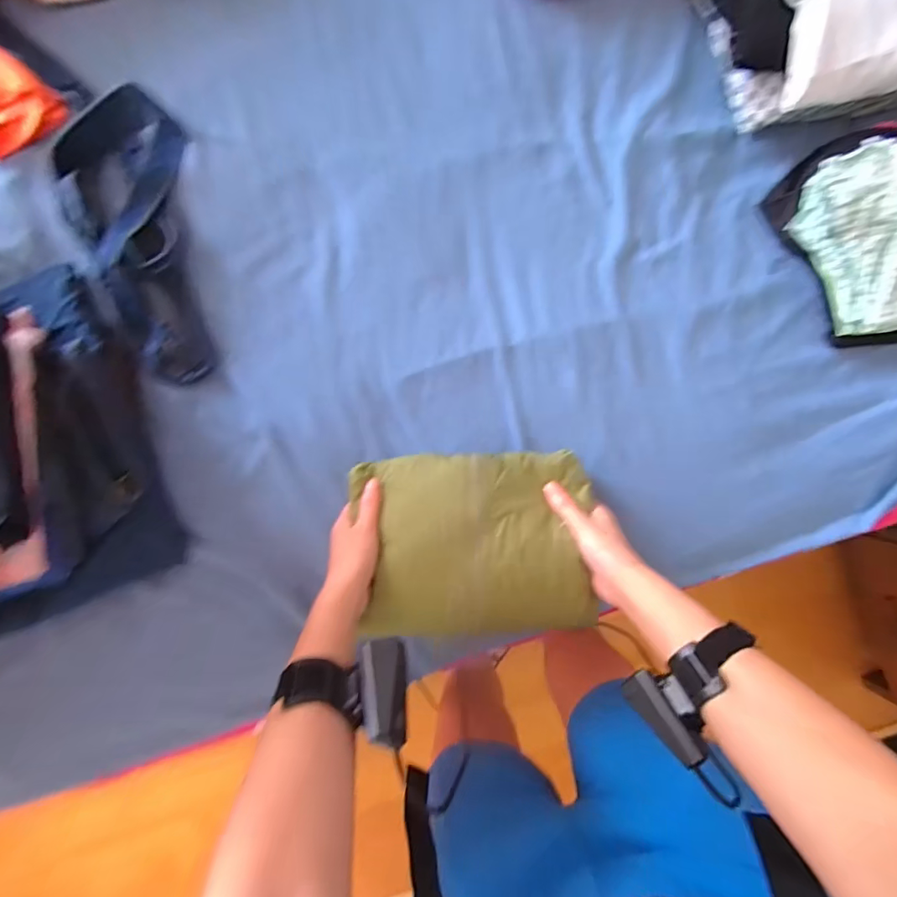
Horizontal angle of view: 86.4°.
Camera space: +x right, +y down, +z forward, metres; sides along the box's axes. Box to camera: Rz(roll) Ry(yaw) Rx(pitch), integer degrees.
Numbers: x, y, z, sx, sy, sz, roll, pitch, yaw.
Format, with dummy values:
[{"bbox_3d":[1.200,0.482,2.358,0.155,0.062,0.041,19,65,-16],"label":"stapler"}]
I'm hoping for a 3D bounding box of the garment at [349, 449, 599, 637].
[{"bbox_3d":[0.025,0.092,0.474,0.229,0.044,0.168,-2,90,-2],"label":"garment"}]

